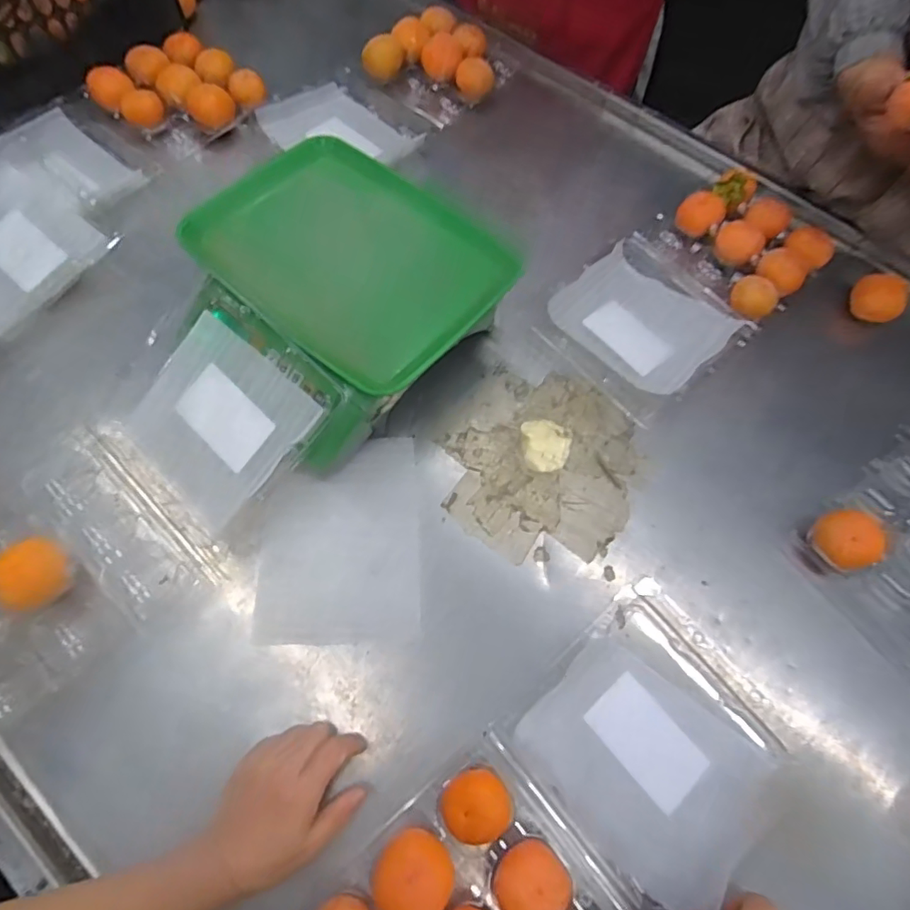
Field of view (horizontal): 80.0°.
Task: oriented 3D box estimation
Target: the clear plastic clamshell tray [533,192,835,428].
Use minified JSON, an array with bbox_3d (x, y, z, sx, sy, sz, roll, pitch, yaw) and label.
[{"bbox_3d":[0.285,-0.208,0.671,0.389,0.040,0.195,-37,72,-18],"label":"clear plastic clamshell tray"}]

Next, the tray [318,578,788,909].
[{"bbox_3d":[0.092,0.308,0.433,0.391,0.058,0.205,-36,72,-24],"label":"tray"}]

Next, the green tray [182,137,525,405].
[{"bbox_3d":[-0.098,-0.206,0.555,0.297,0.027,0.238,38,68,14],"label":"green tray"}]

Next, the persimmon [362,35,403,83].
[{"bbox_3d":[-0.110,-0.603,0.826,0.060,0.042,0.060,-3,65,-5],"label":"persimmon"}]

